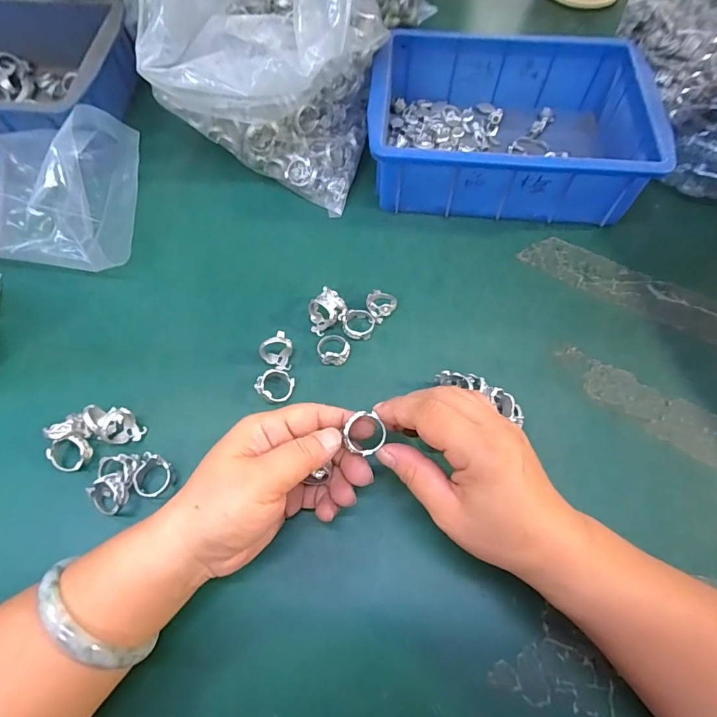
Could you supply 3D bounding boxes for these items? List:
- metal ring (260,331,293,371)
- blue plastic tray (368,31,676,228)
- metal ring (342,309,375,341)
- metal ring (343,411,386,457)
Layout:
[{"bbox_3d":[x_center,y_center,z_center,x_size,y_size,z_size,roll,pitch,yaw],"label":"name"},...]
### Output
[{"bbox_3d":[-0.061,-0.003,0.335,0.024,0.022,0.021,-29,66,-14],"label":"metal ring"},{"bbox_3d":[0.133,-0.215,0.413,0.233,0.077,0.171,6,63,3],"label":"blue plastic tray"},{"bbox_3d":[0.001,-0.029,0.352,0.023,0.011,0.026,19,64,9],"label":"metal ring"},{"bbox_3d":[0.005,0.044,0.261,0.023,0.009,0.024,0,63,0],"label":"metal ring"}]

